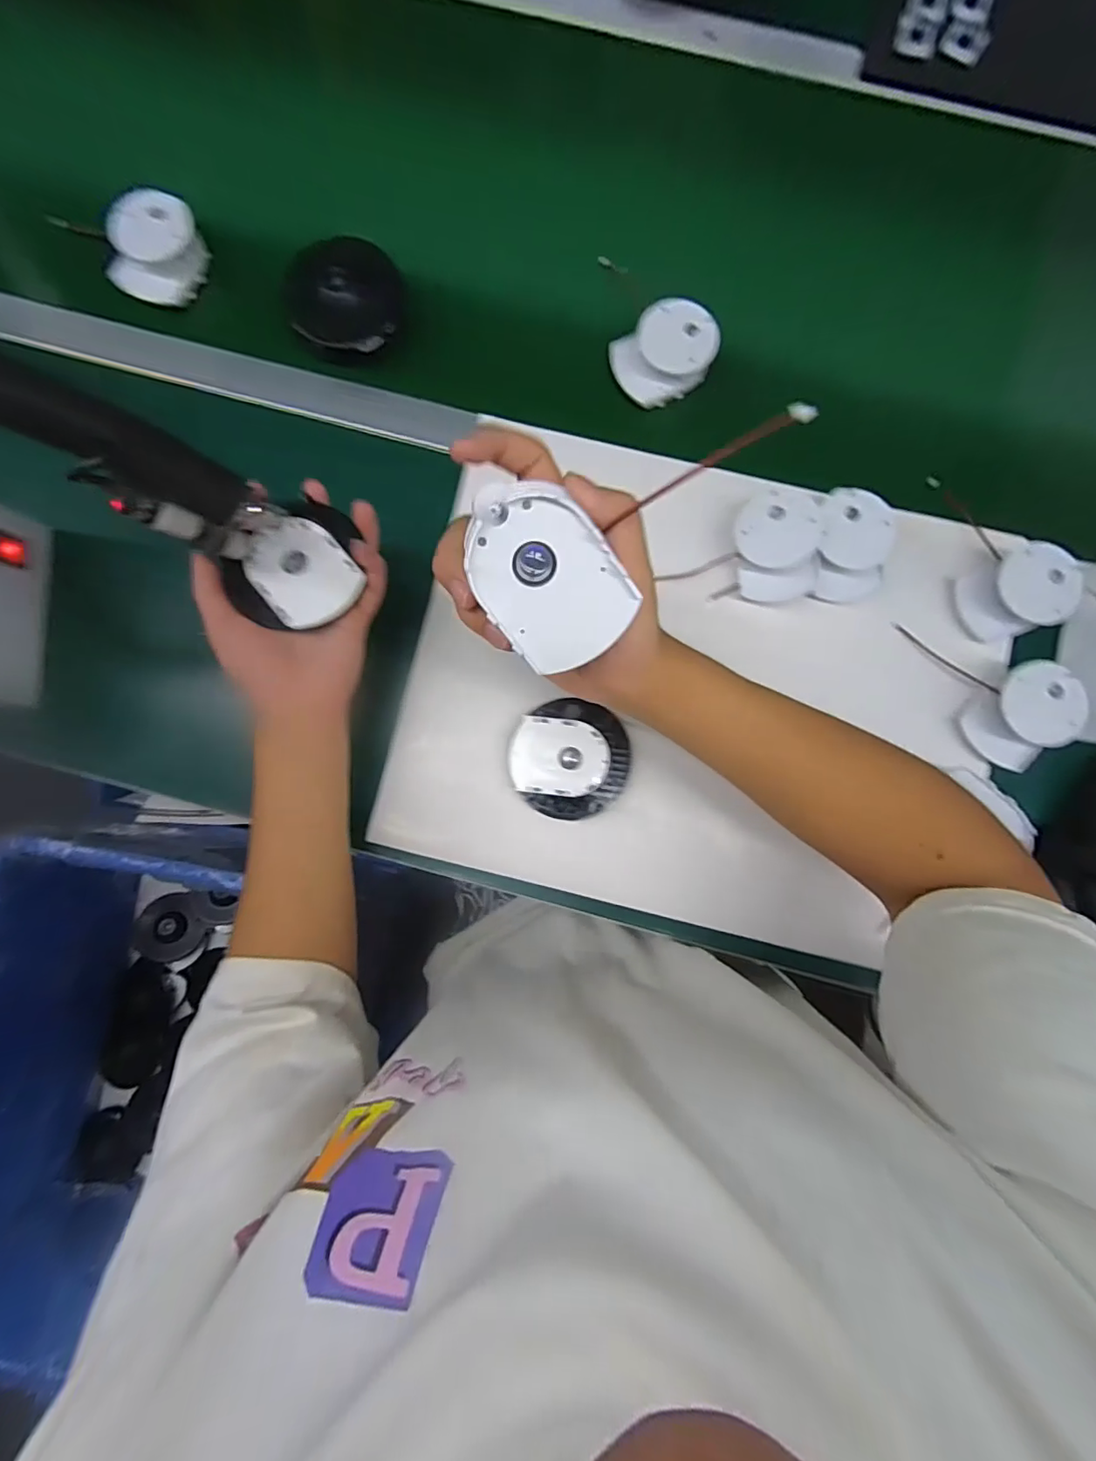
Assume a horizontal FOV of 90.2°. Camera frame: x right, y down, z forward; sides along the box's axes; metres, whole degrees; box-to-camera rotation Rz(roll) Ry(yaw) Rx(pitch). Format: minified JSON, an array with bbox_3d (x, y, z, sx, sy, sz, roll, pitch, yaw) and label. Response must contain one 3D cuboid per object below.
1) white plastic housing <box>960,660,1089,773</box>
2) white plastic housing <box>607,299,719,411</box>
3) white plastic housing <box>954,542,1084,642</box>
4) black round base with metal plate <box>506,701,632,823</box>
[{"bbox_3d":[0.376,-0.013,0.429,0.080,0.034,0.062,-44,86,-4],"label":"white plastic housing"},{"bbox_3d":[0.099,-0.321,0.464,0.082,0.038,0.063,-33,86,-3],"label":"white plastic housing"},{"bbox_3d":[0.377,-0.113,0.436,0.081,0.032,0.066,-16,85,-2],"label":"white plastic housing"},{"bbox_3d":[0.018,0.022,0.446,0.093,0.024,0.093,0,84,0],"label":"black round base with metal plate"}]

